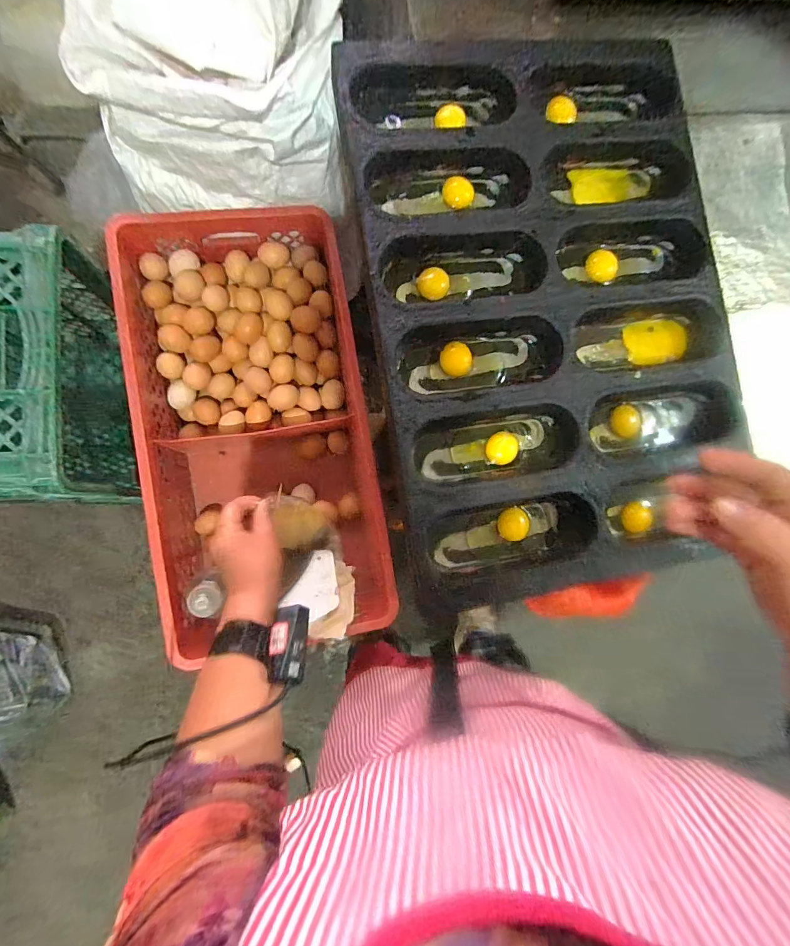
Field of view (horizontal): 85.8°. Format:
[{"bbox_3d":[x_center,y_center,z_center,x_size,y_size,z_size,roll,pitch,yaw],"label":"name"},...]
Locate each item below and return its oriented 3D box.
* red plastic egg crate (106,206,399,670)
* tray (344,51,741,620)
[{"bbox_3d":[-0.219,-0.072,0.709,0.326,0.188,0.664,-10,88,-10],"label":"red plastic egg crate"},{"bbox_3d":[0.172,-0.182,0.474,0.399,0.044,0.598,-9,88,-10],"label":"tray"}]

